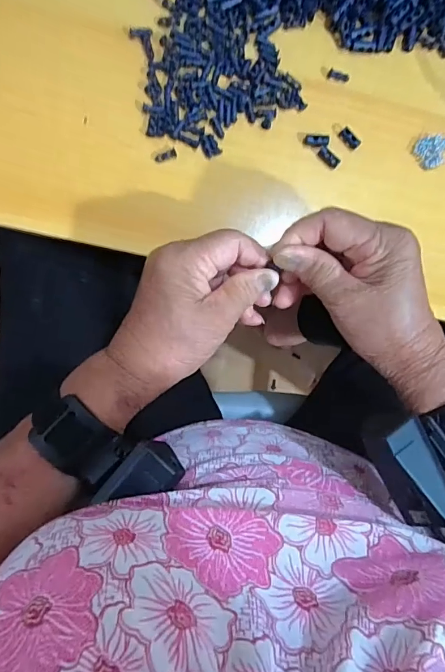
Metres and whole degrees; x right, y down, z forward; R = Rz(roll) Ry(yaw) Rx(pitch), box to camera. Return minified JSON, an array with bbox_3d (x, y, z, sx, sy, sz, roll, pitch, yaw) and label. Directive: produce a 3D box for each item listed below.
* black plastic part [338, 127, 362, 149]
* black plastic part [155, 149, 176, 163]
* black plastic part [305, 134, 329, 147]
[{"bbox_3d":[0.101,-0.157,0.341,0.018,0.005,0.008,41,88,-9],"label":"black plastic part"},{"bbox_3d":[-0.043,-0.138,0.330,0.017,0.004,0.006,-18,96,-6],"label":"black plastic part"},{"bbox_3d":[0.074,-0.153,0.339,0.019,0.006,0.008,4,93,-8],"label":"black plastic part"}]

